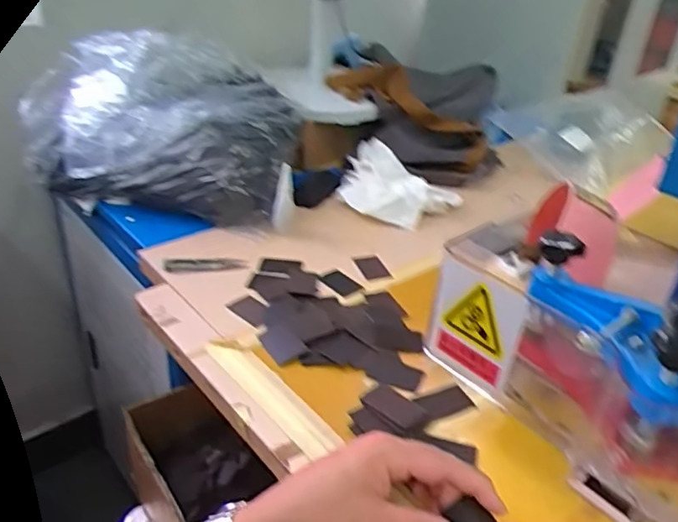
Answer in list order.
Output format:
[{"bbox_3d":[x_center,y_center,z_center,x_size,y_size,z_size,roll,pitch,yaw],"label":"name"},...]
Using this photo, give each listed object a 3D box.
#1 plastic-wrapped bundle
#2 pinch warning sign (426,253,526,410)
[{"bbox_3d":[-0.255,-0.201,0.897,0.383,0.208,0.212,6,31,4],"label":"plastic-wrapped bundle"},{"bbox_3d":[0.111,0.057,0.510,0.080,0.106,0.011,27,35,32],"label":"pinch warning sign"}]

